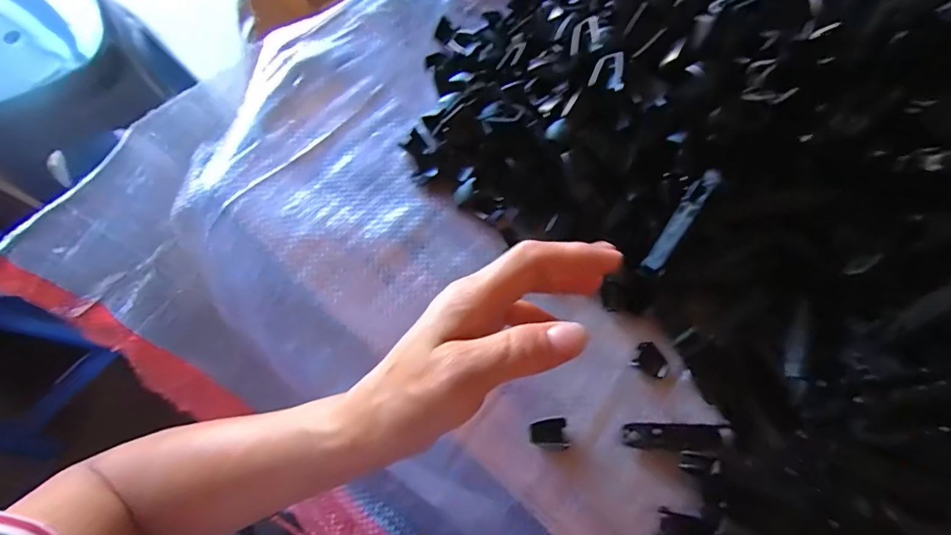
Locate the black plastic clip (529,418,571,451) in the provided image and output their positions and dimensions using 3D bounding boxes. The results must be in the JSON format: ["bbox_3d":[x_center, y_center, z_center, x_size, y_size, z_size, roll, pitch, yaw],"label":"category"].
[{"bbox_3d":[0.046,0.103,0.293,0.024,0.004,0.019,-4,70,2],"label":"black plastic clip"}]

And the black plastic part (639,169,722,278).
[{"bbox_3d":[0.125,-0.027,0.288,0.013,0.011,0.073,32,101,14],"label":"black plastic part"}]

